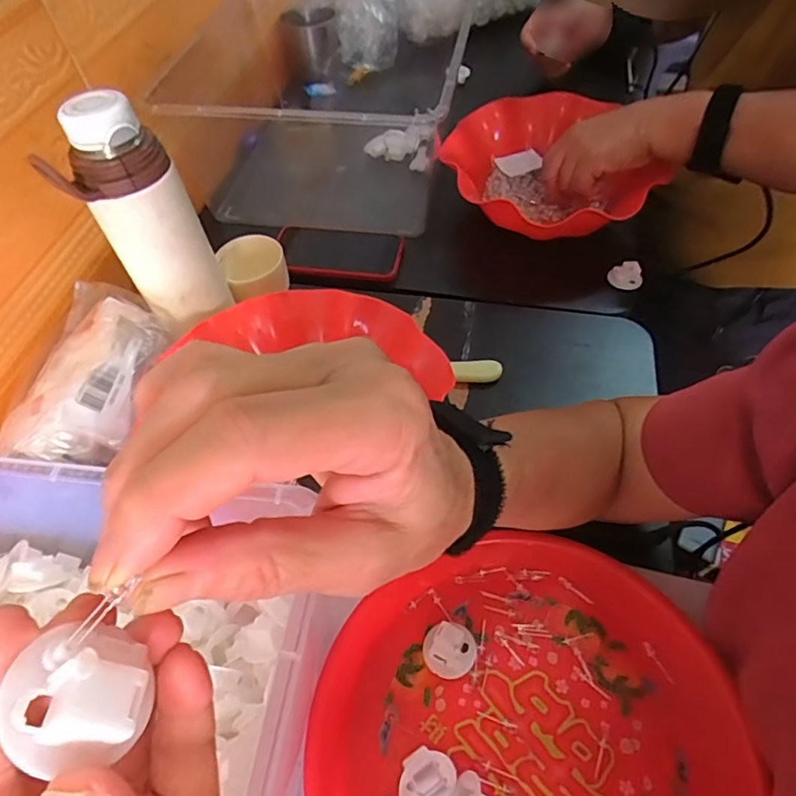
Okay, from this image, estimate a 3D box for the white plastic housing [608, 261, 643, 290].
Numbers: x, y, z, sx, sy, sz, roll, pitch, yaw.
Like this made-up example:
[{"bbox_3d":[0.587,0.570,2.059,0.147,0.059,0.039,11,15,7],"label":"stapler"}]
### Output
[{"bbox_3d":[0.230,-0.123,0.541,0.031,0.027,0.008,-11,9,19],"label":"white plastic housing"}]

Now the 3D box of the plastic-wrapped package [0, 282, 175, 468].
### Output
[{"bbox_3d":[-0.237,-0.023,0.422,0.085,0.042,0.157,1,56,4],"label":"plastic-wrapped package"}]

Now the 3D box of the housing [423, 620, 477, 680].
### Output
[{"bbox_3d":[0.033,0.157,0.335,0.032,0.016,0.031,-2,56,2],"label":"housing"}]

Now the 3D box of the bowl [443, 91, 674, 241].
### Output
[{"bbox_3d":[0.170,-0.246,0.600,0.220,0.083,0.220,-2,56,2],"label":"bowl"}]

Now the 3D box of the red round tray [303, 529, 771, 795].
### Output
[{"bbox_3d":[0.076,0.195,0.303,0.242,0.027,0.221,-2,56,2],"label":"red round tray"}]

